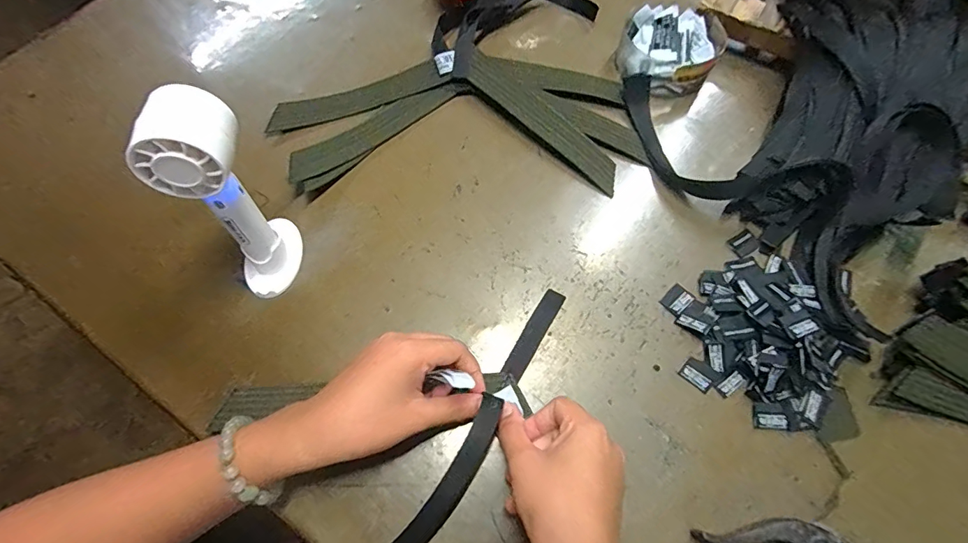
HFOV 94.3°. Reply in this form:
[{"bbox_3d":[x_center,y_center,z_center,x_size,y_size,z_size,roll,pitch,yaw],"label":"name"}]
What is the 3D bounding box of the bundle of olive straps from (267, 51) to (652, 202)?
[{"bbox_3d":[-0.027,-0.142,0.434,0.347,0.020,0.153,1,68,2],"label":"bundle of olive straps"}]

